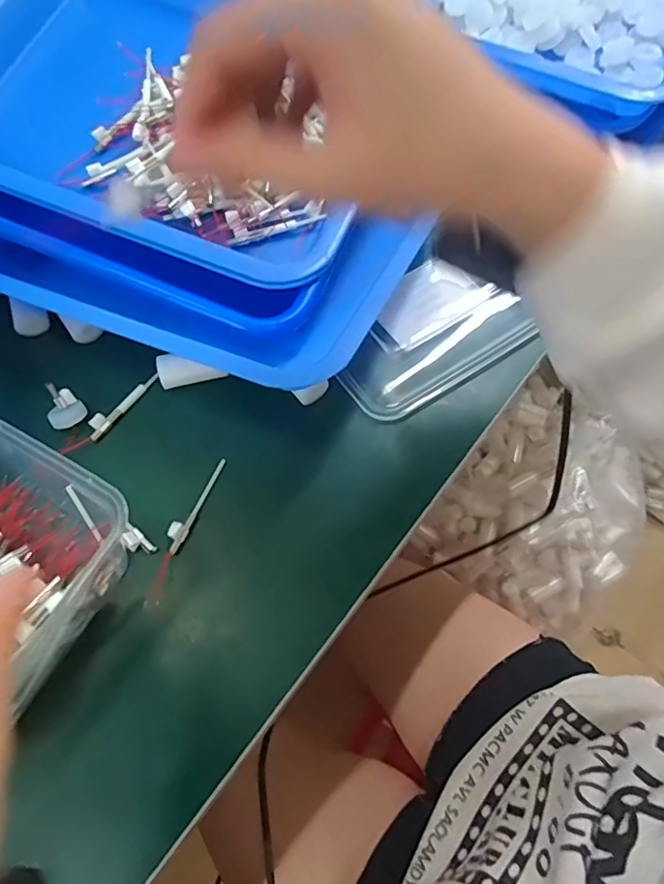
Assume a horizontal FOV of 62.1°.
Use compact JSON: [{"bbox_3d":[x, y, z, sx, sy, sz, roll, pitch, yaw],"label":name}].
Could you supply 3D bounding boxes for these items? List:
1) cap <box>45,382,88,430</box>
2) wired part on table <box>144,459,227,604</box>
[{"bbox_3d":[-0.160,-0.021,0.325,0.018,0.022,0.021,42,72,19],"label":"cap"},{"bbox_3d":[-0.081,0.046,0.302,0.009,0.010,0.086,17,66,10],"label":"wired part on table"}]

